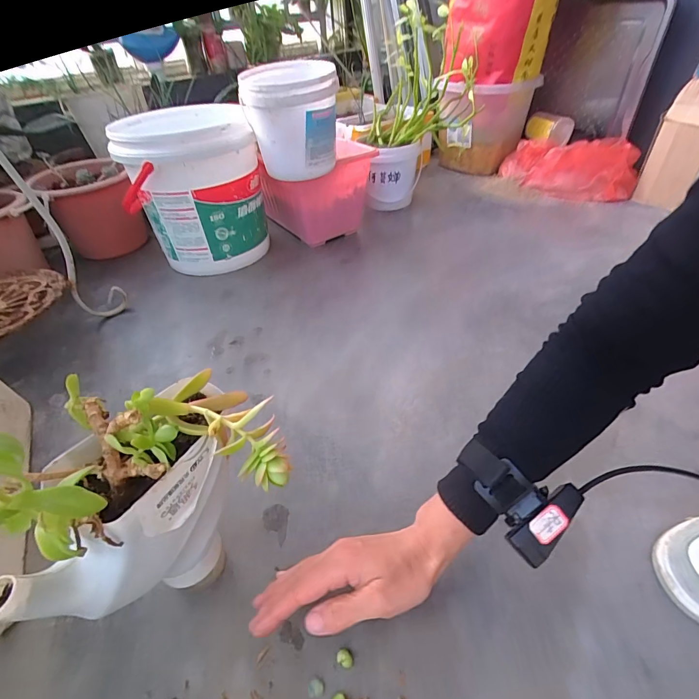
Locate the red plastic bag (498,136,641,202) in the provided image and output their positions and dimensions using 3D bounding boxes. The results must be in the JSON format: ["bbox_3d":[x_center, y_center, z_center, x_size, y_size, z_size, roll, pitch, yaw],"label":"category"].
[{"bbox_3d":[0.551,-0.460,0.993,0.321,0.127,0.097,21,47,25],"label":"red plastic bag"}]

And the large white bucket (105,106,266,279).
[{"bbox_3d":[-0.309,-0.316,0.783,0.245,0.271,0.273,-17,43,-14],"label":"large white bucket"}]

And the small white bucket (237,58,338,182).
[{"bbox_3d":[-0.095,-0.398,0.683,0.148,0.168,0.164,-7,40,-2],"label":"small white bucket"}]

